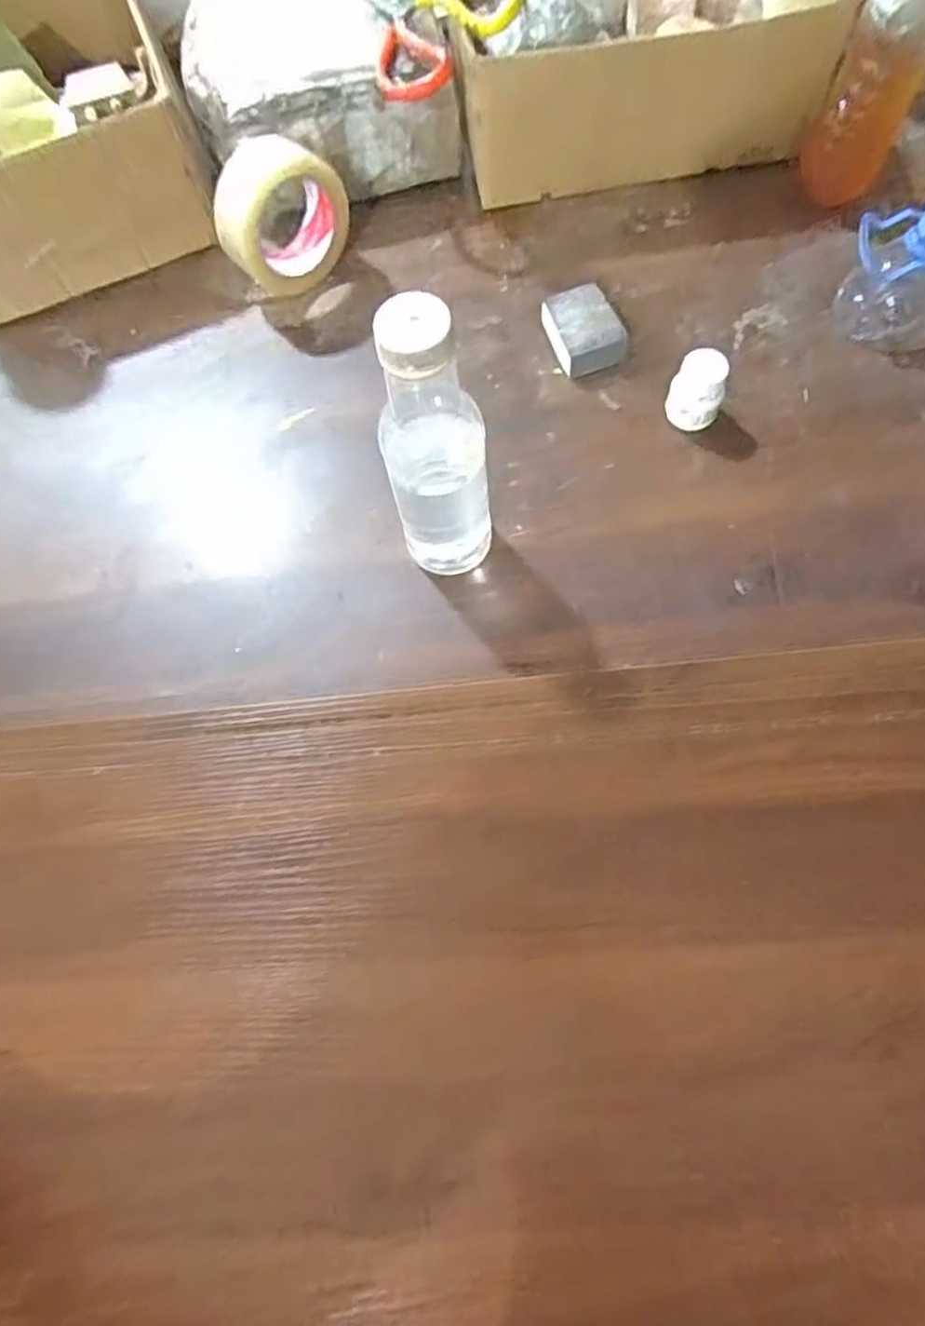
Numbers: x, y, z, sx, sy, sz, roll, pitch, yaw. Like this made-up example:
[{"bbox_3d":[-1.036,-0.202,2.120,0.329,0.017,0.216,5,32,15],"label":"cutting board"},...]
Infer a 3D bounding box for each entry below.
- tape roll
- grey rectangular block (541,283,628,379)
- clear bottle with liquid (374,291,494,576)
[{"bbox_3d":[-0.151,-0.376,0.592,0.112,0.106,0.046,-38,71,-11],"label":"tape roll"},{"bbox_3d":[0.101,-0.278,0.580,0.053,0.026,0.069,-24,69,-6],"label":"grey rectangular block"},{"bbox_3d":[-0.015,-0.126,0.431,0.062,0.200,0.050,-12,68,-2],"label":"clear bottle with liquid"}]

